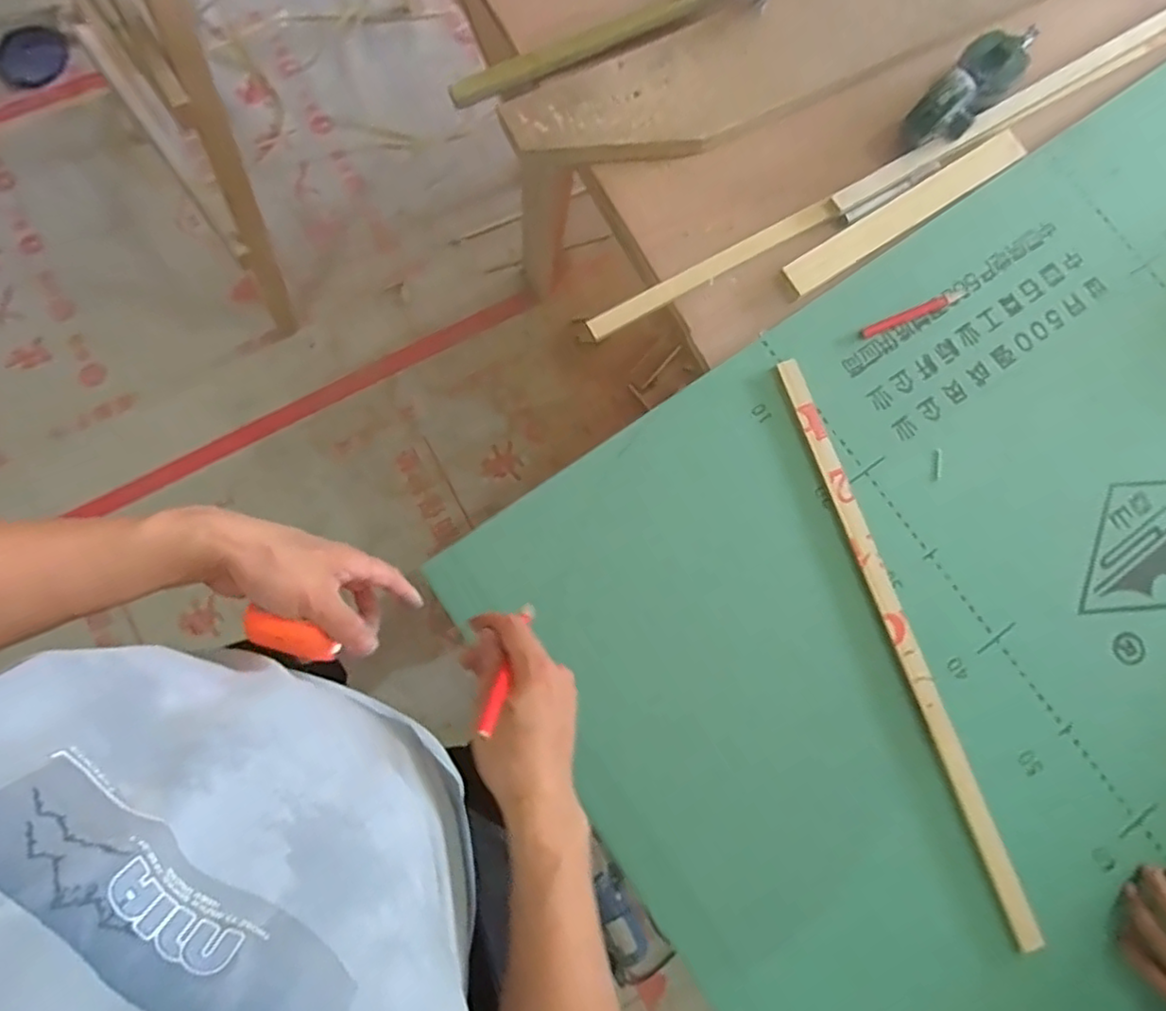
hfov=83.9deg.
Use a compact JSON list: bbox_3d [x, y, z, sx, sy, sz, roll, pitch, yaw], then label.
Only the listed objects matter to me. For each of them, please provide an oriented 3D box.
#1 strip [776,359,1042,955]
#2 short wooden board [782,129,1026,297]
[{"bbox_3d":[0.296,0.119,0.609,0.025,0.015,0.555,-18,81,-5],"label":"strip"},{"bbox_3d":[0.350,-0.317,0.696,0.316,0.008,0.036,-33,82,-7],"label":"short wooden board"}]

